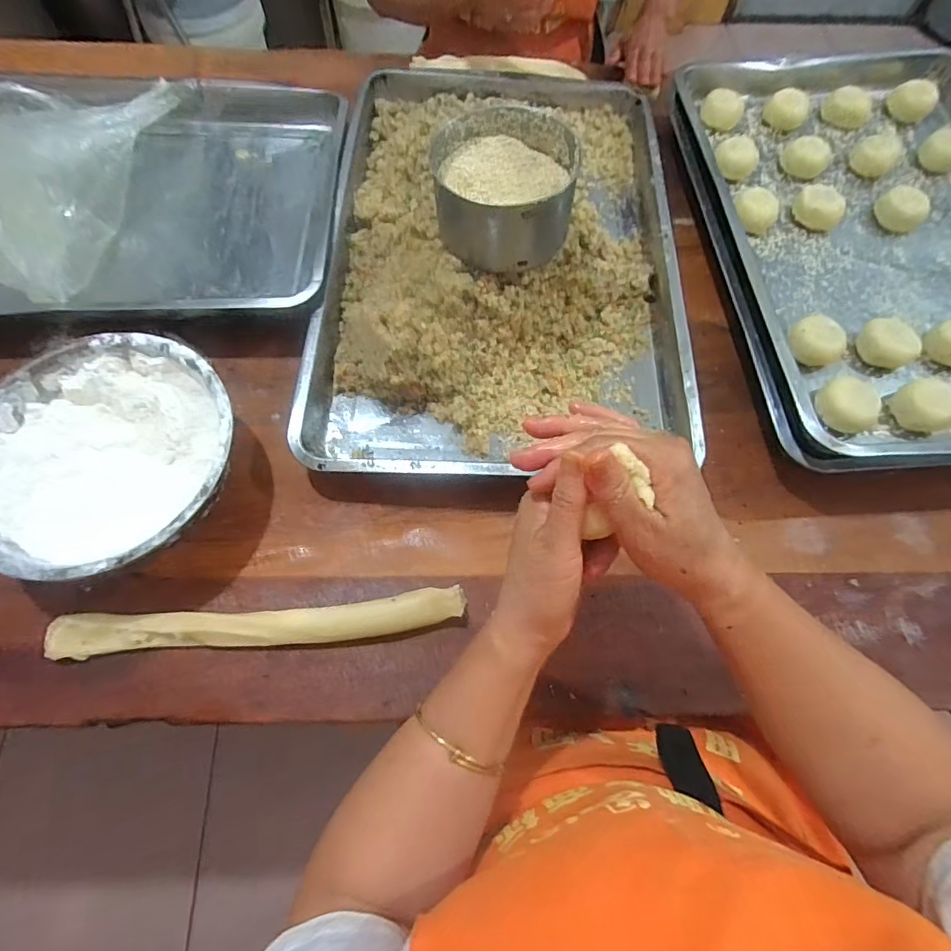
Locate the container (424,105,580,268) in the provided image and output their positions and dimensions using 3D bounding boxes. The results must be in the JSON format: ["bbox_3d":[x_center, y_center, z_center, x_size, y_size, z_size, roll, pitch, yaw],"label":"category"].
[{"bbox_3d":[0.027,-0.279,0.495,0.136,0.076,0.132,1,67,-2],"label":"container"}]

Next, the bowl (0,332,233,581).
[{"bbox_3d":[-0.319,-0.012,0.460,0.212,0.087,0.217,1,67,-2],"label":"bowl"}]

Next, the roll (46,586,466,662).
[{"bbox_3d":[-0.184,0.130,0.438,0.344,0.024,0.036,-3,67,-4],"label":"roll"}]

